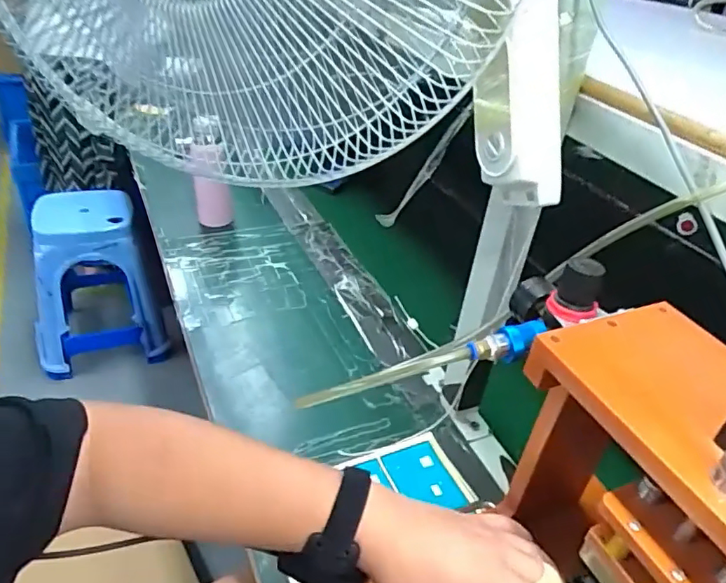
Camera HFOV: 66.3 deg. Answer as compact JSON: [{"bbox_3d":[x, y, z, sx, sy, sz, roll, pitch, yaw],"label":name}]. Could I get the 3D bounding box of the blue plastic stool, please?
[{"bbox_3d":[-0.864,-0.034,1.735,0.351,0.472,0.381,-17,42,-29],"label":"blue plastic stool"}]

